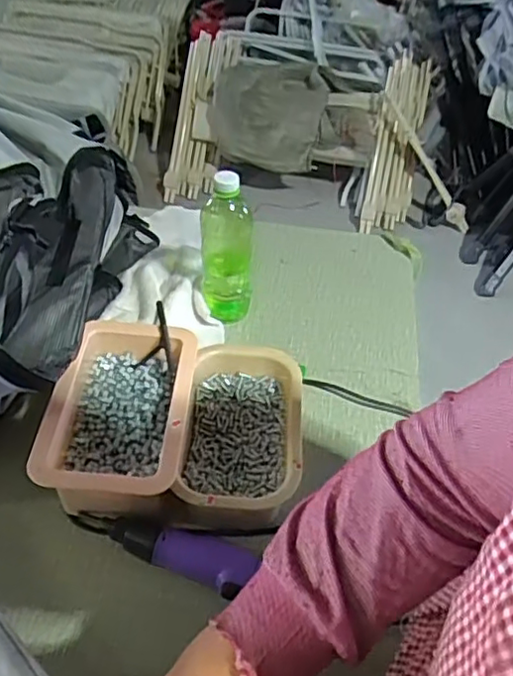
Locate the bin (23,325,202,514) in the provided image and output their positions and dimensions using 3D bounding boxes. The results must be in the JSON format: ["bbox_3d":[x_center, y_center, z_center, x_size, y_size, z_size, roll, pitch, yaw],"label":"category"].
[{"bbox_3d":[-0.139,0.092,0.654,0.135,0.103,0.208,3,45,-1],"label":"bin"}]

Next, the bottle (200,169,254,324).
[{"bbox_3d":[-0.038,-0.114,0.789,0.065,0.206,0.062,-2,45,-6],"label":"bottle"}]

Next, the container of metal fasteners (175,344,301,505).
[{"bbox_3d":[-0.015,0.108,0.658,0.121,0.083,0.198,4,45,0],"label":"container of metal fasteners"}]

